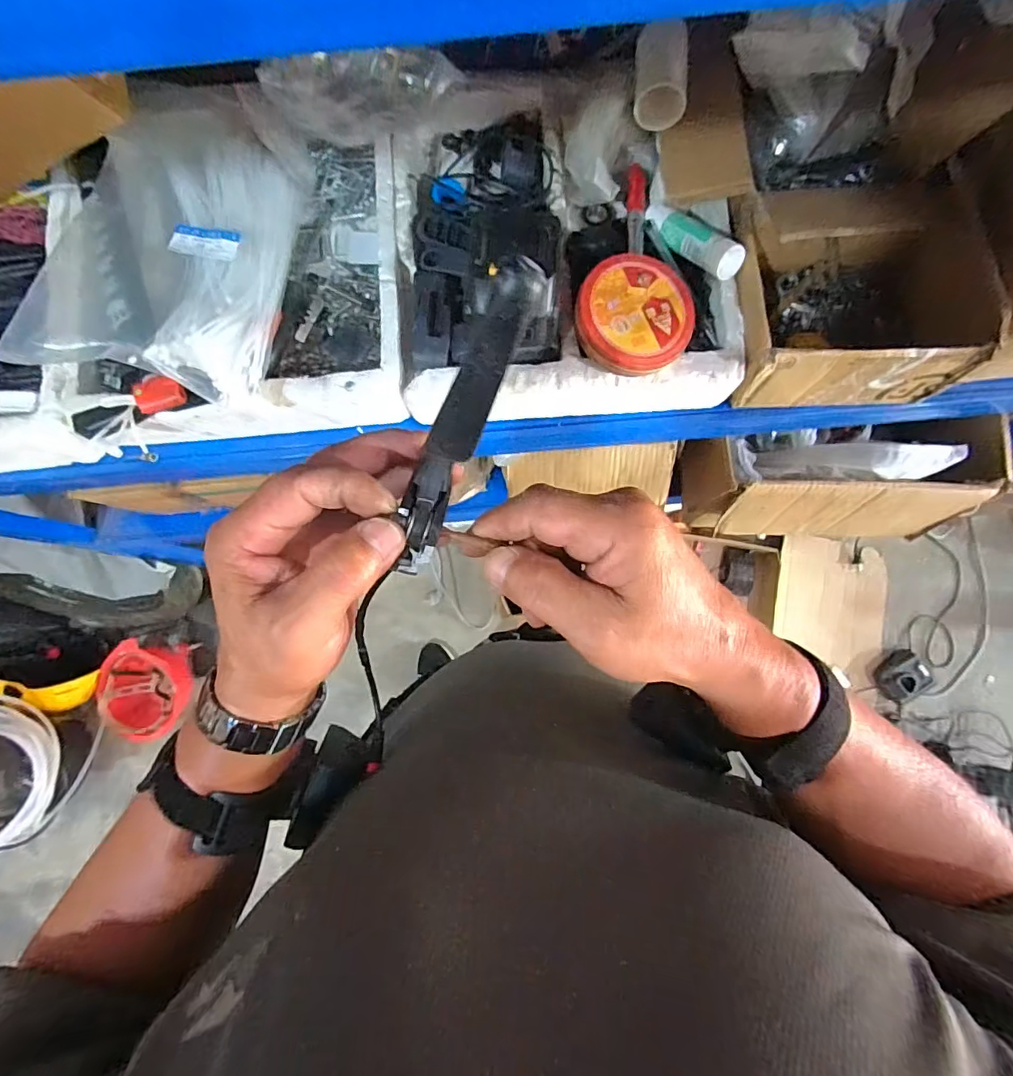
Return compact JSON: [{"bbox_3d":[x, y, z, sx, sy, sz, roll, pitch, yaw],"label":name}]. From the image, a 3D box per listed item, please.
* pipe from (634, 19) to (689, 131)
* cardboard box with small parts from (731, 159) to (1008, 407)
[{"bbox_3d":[0.138,-0.416,0.461,0.043,0.034,0.077,4,82,2],"label":"pipe"},{"bbox_3d":[0.303,-0.228,0.475,0.179,0.104,0.184,-4,82,1],"label":"cardboard box with small parts"}]

